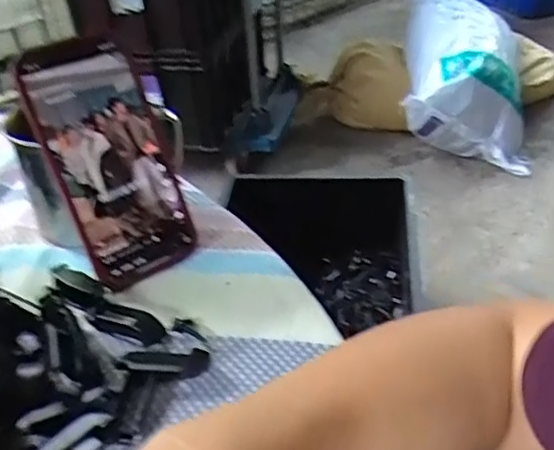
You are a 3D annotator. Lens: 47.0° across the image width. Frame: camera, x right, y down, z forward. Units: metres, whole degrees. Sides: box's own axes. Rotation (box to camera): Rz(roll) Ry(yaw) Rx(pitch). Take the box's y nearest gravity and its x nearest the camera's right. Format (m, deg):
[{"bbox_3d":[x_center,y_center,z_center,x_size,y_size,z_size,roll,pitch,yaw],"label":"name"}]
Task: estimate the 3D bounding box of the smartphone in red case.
[{"bbox_3d":[-0.109,-0.041,0.419,0.074,0.155,0.011,-28,16,-29],"label":"smartphone in red case"}]

